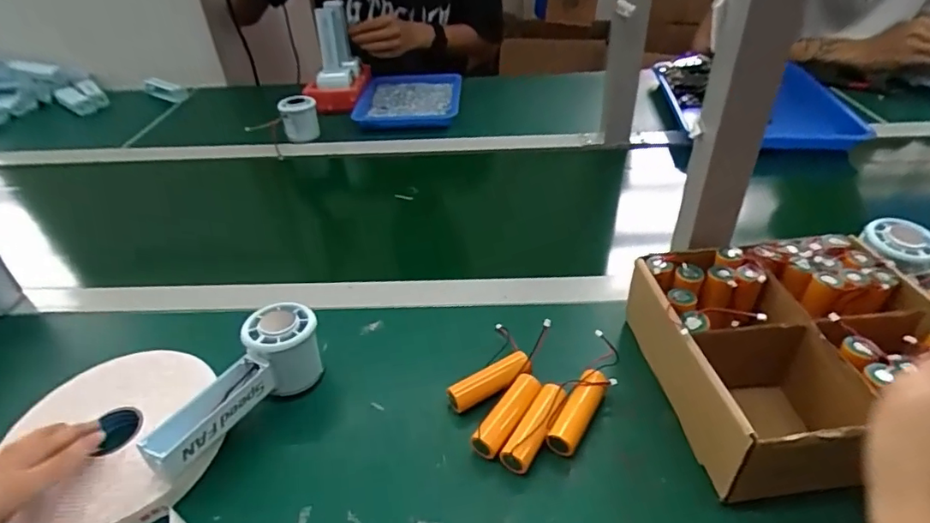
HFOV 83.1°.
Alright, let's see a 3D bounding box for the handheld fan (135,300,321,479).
[{"bbox_3d":[-0.178,0.100,0.415,0.053,0.065,0.147,25,46,30],"label":"handheld fan"}]

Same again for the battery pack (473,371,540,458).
[{"bbox_3d":[0.034,0.121,0.408,0.022,0.022,0.074,22,44,28],"label":"battery pack"}]

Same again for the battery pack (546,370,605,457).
[{"bbox_3d":[0.087,0.117,0.405,0.020,0.024,0.072,21,44,27],"label":"battery pack"}]

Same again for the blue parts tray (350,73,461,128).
[{"bbox_3d":[-0.095,-0.292,0.938,0.167,0.031,0.210,2,38,5],"label":"blue parts tray"}]

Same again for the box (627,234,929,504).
[{"bbox_3d":[0.253,0.069,0.409,0.207,0.079,0.198,-10,39,-9],"label":"box"}]

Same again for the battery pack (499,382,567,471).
[{"bbox_3d":[0.053,0.126,0.396,0.021,0.026,0.068,22,44,27],"label":"battery pack"}]

